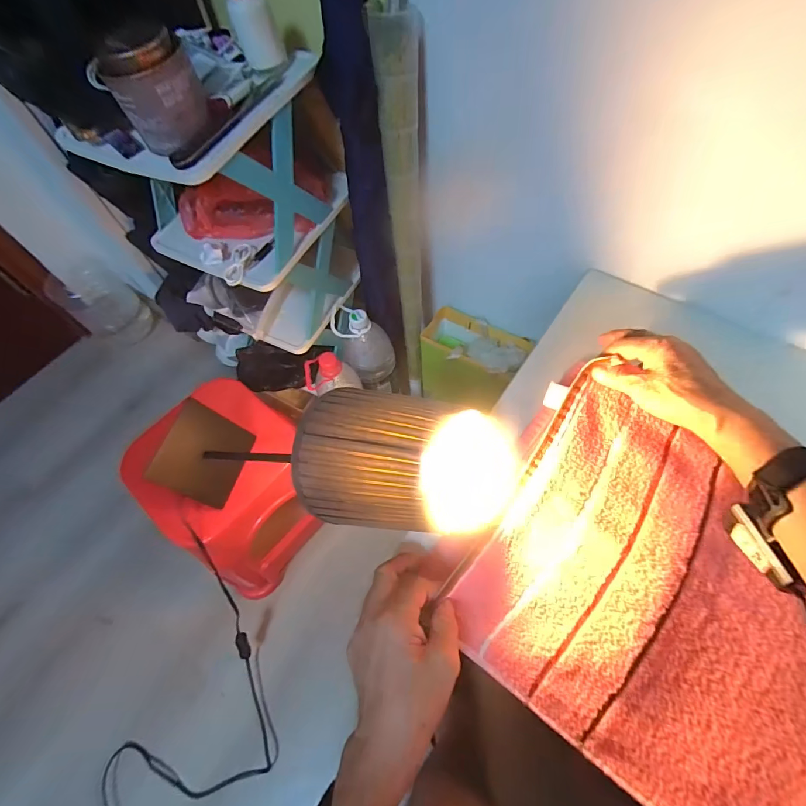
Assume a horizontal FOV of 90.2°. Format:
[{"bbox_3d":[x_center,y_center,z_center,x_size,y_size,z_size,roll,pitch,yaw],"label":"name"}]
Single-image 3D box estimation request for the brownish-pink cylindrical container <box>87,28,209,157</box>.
[{"bbox_3d":[-0.253,-0.316,0.416,0.092,0.082,0.080,-30,63,-12],"label":"brownish-pink cylindrical container"}]

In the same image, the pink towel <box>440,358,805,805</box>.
[{"bbox_3d":[0.230,0.161,0.358,0.324,0.031,0.293,34,69,17],"label":"pink towel"}]

